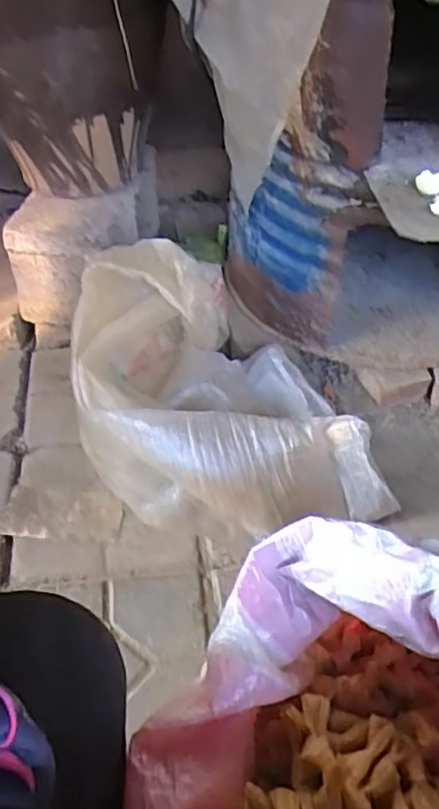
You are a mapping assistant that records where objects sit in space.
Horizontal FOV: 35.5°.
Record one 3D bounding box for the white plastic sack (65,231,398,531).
[{"bbox_3d":[-0.007,-0.027,0.962,0.378,0.241,0.345,-7,45,-8],"label":"white plastic sack"}]

